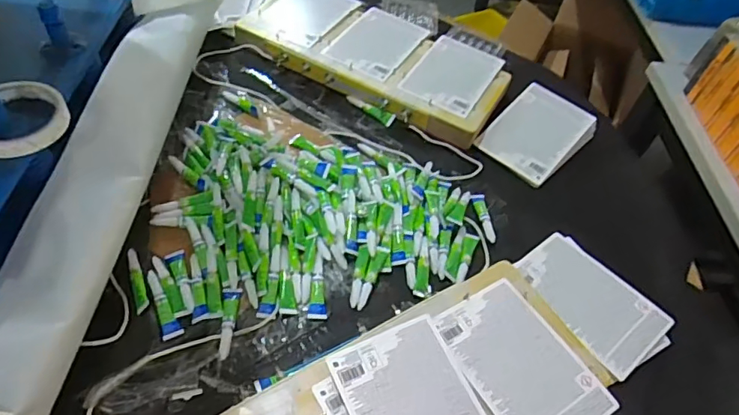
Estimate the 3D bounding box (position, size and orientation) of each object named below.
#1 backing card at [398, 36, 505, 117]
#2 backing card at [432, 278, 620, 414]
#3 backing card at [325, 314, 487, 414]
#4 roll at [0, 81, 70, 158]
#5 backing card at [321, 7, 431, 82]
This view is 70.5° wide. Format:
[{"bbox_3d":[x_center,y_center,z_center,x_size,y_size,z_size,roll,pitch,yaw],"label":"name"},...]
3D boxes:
[{"bbox_3d":[0.133,-0.211,0.818,0.115,0.006,0.165,27,55,15],"label":"backing card"},{"bbox_3d":[0.154,0.157,0.530,0.115,0.006,0.166,-24,57,-23],"label":"backing card"},{"bbox_3d":[0.047,0.189,0.473,0.117,0.009,0.168,-17,61,-22],"label":"backing card"},{"bbox_3d":[-0.338,-0.088,0.498,0.088,0.023,0.092,4,51,-5],"label":"roll"},{"bbox_3d":[0.016,-0.271,0.852,0.114,0.007,0.172,29,53,12],"label":"backing card"}]

